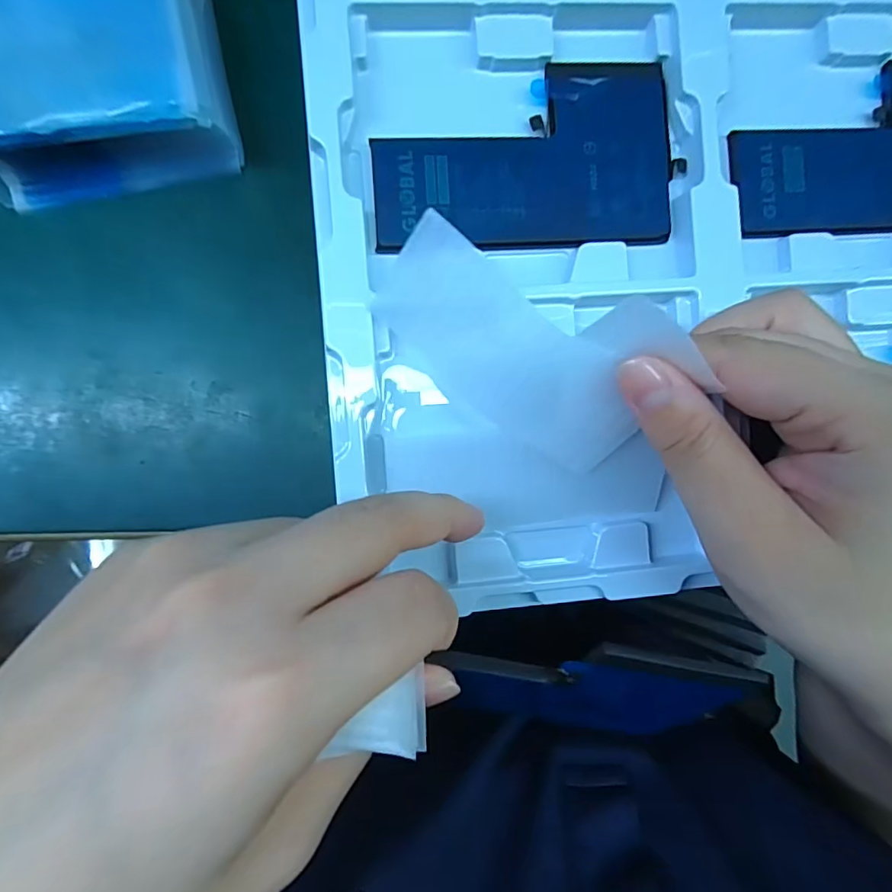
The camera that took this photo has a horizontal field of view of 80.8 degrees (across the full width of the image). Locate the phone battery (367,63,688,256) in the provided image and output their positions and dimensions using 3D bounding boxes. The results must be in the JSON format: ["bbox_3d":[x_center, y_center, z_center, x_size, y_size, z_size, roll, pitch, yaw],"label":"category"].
[{"bbox_3d":[0.029,-0.104,0.190,0.110,0.005,0.066,-8,87,-6],"label":"phone battery"}]

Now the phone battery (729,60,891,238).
[{"bbox_3d":[0.165,-0.116,0.203,0.112,0.006,0.066,-7,87,-6],"label":"phone battery"}]

